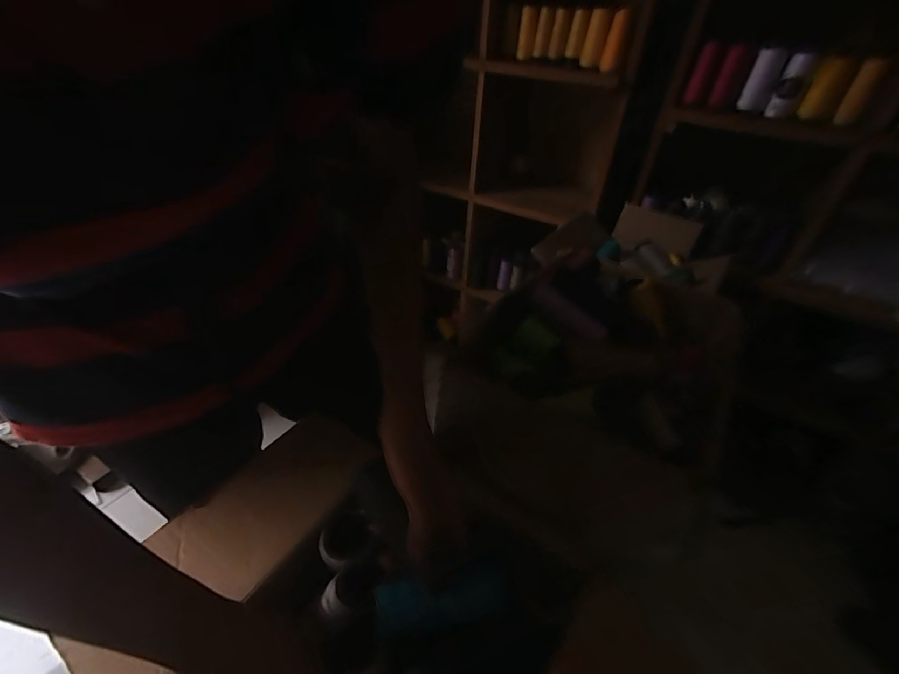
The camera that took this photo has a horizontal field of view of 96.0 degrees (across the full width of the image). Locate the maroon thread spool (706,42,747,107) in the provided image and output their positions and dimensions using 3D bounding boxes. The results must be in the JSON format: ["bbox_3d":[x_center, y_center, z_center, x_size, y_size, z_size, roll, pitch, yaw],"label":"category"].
[{"bbox_3d":[0.509,-0.479,0.743,0.033,0.092,0.039,24,43,23],"label":"maroon thread spool"}]

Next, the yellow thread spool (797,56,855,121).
[{"bbox_3d":[0.625,-0.413,0.674,0.046,0.085,0.044,28,45,27],"label":"yellow thread spool"}]

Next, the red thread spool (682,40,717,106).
[{"bbox_3d":[0.471,-0.498,0.766,0.026,0.098,0.020,21,42,20],"label":"red thread spool"}]

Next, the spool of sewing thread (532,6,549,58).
[{"bbox_3d":[0.209,-0.691,0.919,0.026,0.086,0.021,7,39,4],"label":"spool of sewing thread"}]

